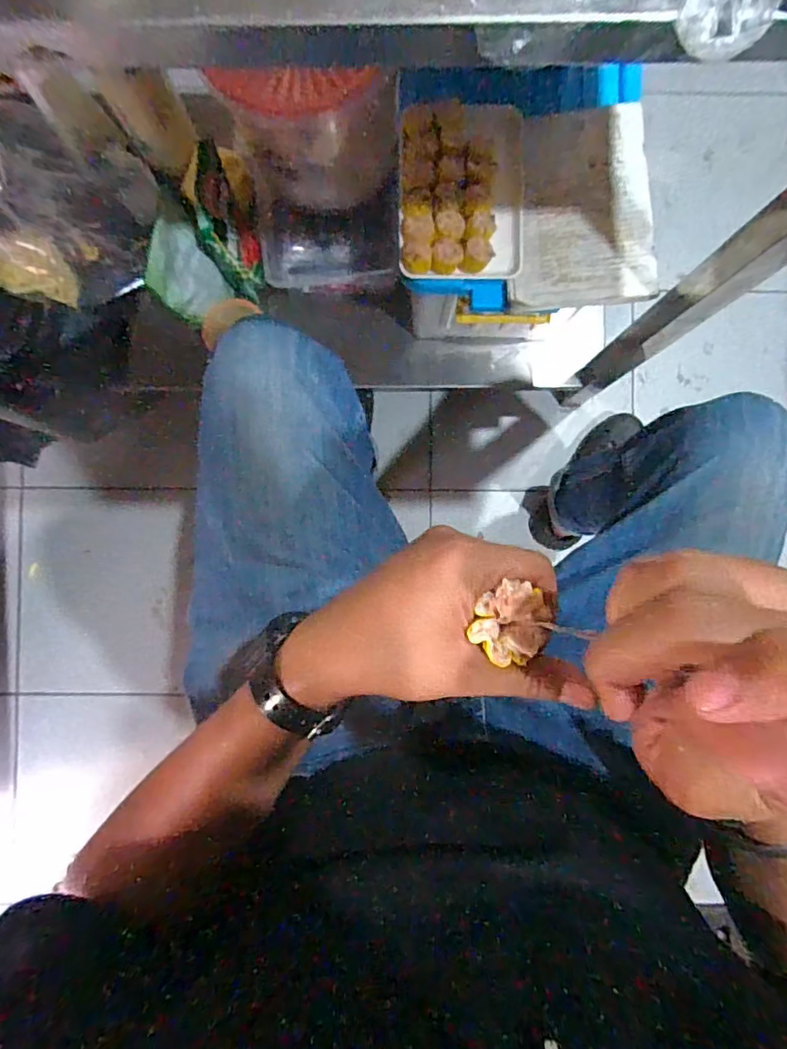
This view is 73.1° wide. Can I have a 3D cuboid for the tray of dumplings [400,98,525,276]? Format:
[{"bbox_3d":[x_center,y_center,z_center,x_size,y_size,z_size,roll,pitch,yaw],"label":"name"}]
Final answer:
[{"bbox_3d":[0.083,-0.401,0.639,0.149,0.032,0.198,0,89,-1],"label":"tray of dumplings"}]

